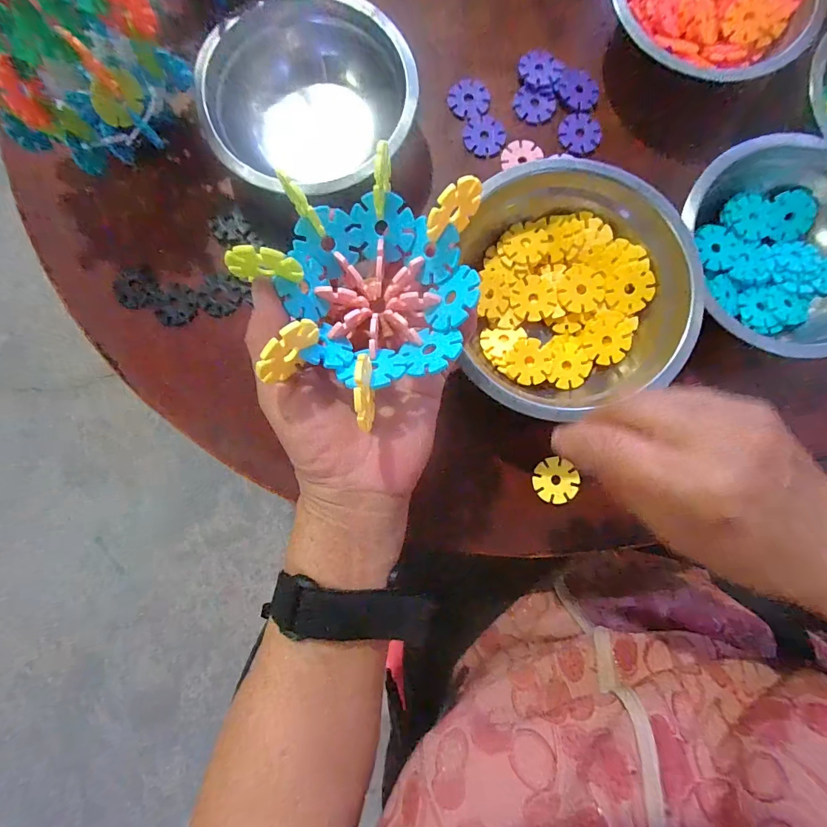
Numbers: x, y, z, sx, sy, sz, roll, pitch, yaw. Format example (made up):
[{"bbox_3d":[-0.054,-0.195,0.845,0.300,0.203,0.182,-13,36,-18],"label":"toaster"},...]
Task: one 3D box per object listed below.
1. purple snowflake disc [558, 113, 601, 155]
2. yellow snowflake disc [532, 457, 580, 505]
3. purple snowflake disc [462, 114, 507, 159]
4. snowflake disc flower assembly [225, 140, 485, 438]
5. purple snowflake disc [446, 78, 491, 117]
[{"bbox_3d":[0.127,-0.215,0.325,0.031,0.004,0.032,0,84,-1],"label":"purple snowflake disc"},{"bbox_3d":[0.100,0.047,0.297,0.030,0.004,0.031,-1,88,15],"label":"yellow snowflake disc"},{"bbox_3d":[0.054,-0.209,0.320,0.031,0.004,0.031,0,84,-1],"label":"purple snowflake disc"},{"bbox_3d":[-0.020,-0.061,0.192,0.096,0.048,0.108,23,91,1],"label":"snowflake disc flower assembly"},{"bbox_3d":[0.043,-0.243,0.327,0.031,0.004,0.029,0,84,-1],"label":"purple snowflake disc"}]

